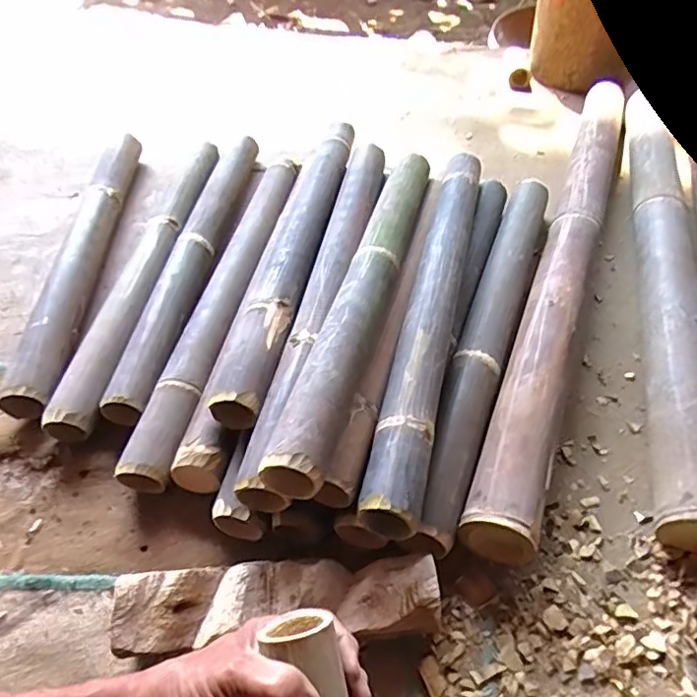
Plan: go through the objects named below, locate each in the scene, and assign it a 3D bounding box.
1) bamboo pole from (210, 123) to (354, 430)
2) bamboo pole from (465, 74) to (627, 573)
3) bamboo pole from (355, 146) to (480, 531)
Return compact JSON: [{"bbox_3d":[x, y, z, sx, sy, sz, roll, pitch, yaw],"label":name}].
[{"bbox_3d":[-0.067,-0.157,0.811,0.055,0.065,0.644,6,49,9],"label":"bamboo pole"},{"bbox_3d":[0.328,-0.132,0.832,0.079,0.081,0.956,16,52,17],"label":"bamboo pole"},{"bbox_3d":[0.113,-0.060,0.706,0.058,0.066,0.626,10,50,12],"label":"bamboo pole"}]

